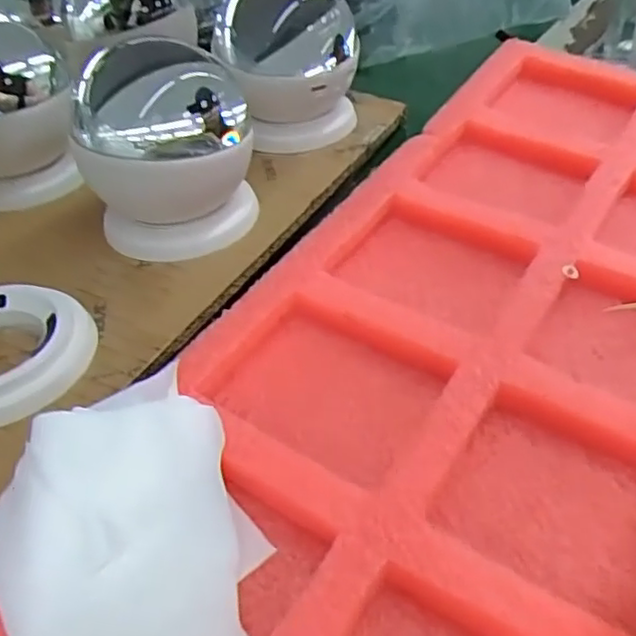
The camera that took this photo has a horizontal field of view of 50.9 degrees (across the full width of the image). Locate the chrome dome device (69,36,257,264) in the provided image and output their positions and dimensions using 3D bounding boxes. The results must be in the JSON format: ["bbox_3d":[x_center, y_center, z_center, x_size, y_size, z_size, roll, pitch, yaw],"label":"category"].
[{"bbox_3d":[-0.062,-0.069,0.285,0.074,0.077,0.061,-10,43,-6],"label":"chrome dome device"}]

